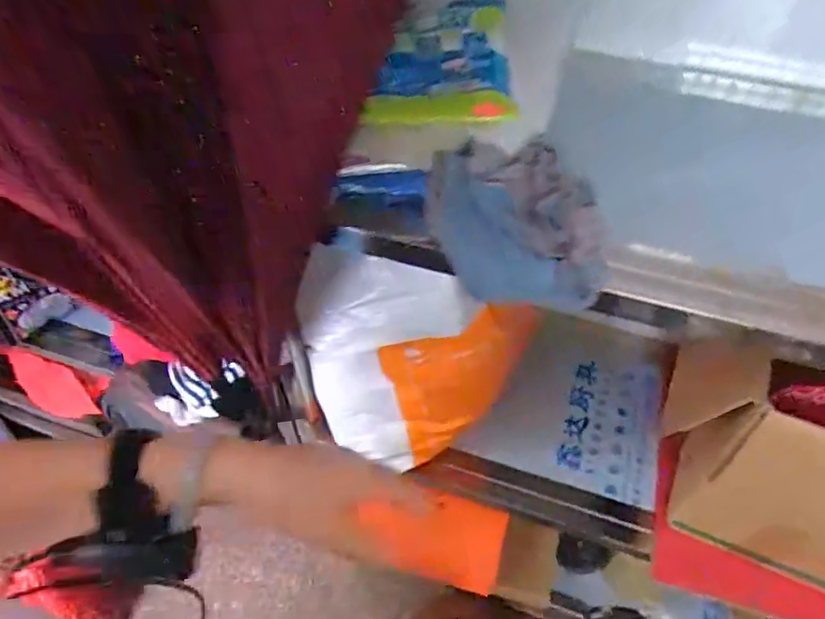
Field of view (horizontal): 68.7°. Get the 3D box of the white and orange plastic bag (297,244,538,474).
[{"bbox_3d":[0.004,0.072,0.694,0.243,0.333,0.054,0,52,2],"label":"white and orange plastic bag"}]

